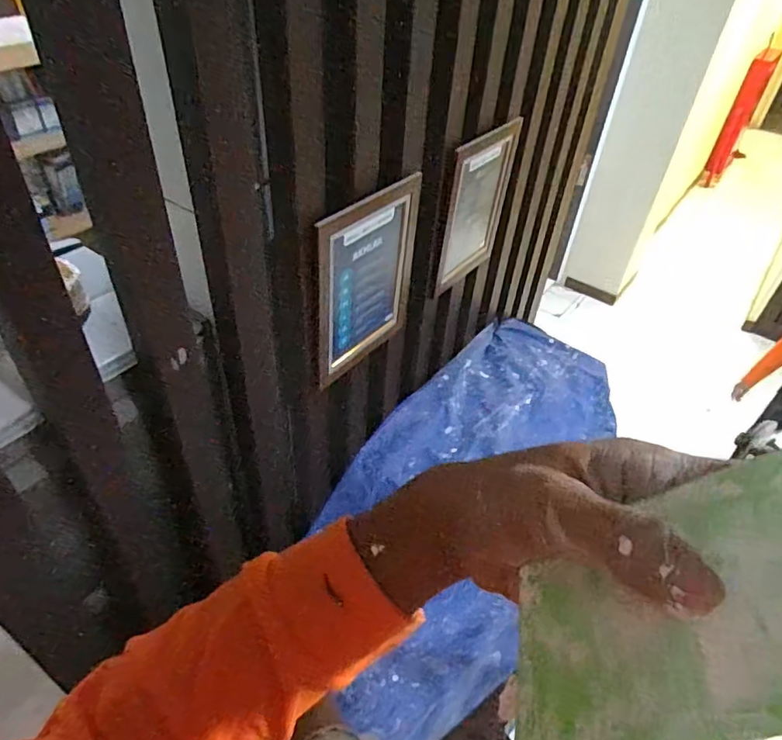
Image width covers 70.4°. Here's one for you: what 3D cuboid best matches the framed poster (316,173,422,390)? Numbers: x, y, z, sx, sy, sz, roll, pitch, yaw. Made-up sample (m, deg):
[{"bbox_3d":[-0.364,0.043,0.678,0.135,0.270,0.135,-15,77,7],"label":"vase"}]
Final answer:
[{"bbox_3d":[-0.072,-0.248,1.664,0.032,0.559,0.448,28,48,24],"label":"framed poster"}]

